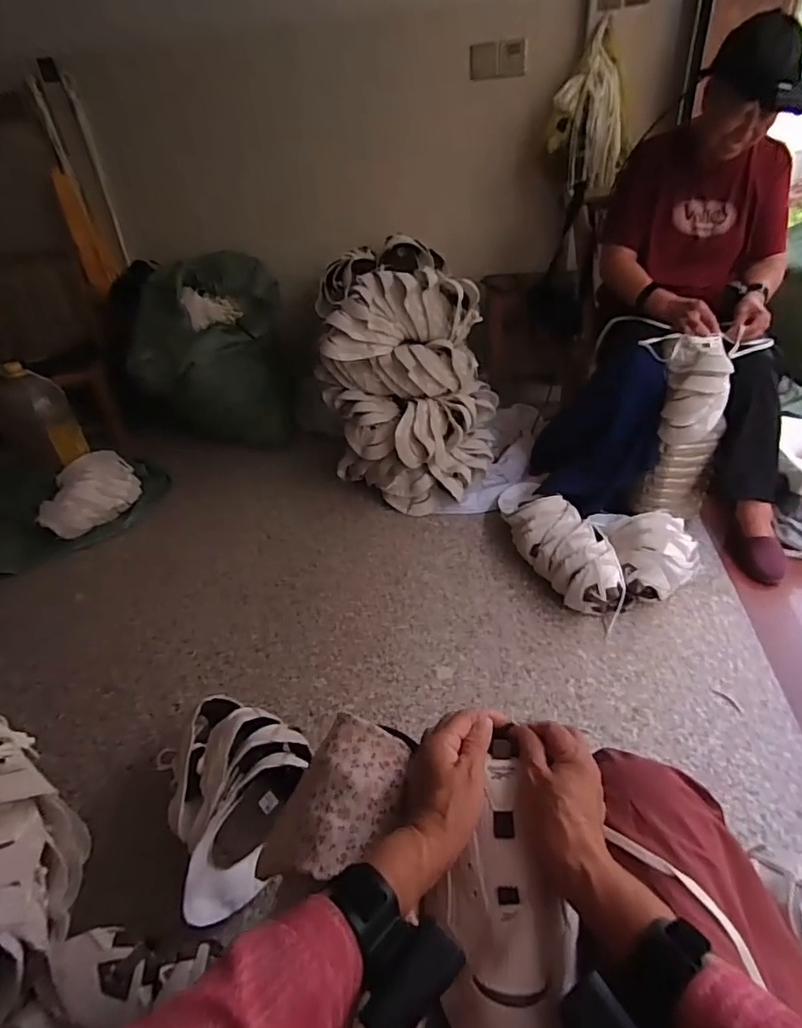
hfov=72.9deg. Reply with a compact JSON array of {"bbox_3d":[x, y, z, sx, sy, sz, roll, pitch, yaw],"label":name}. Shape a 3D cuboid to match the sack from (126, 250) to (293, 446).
[{"bbox_3d":[-0.607,-0.496,1.787,0.496,0.543,0.296,-16,38,-14],"label":"sack"}]

